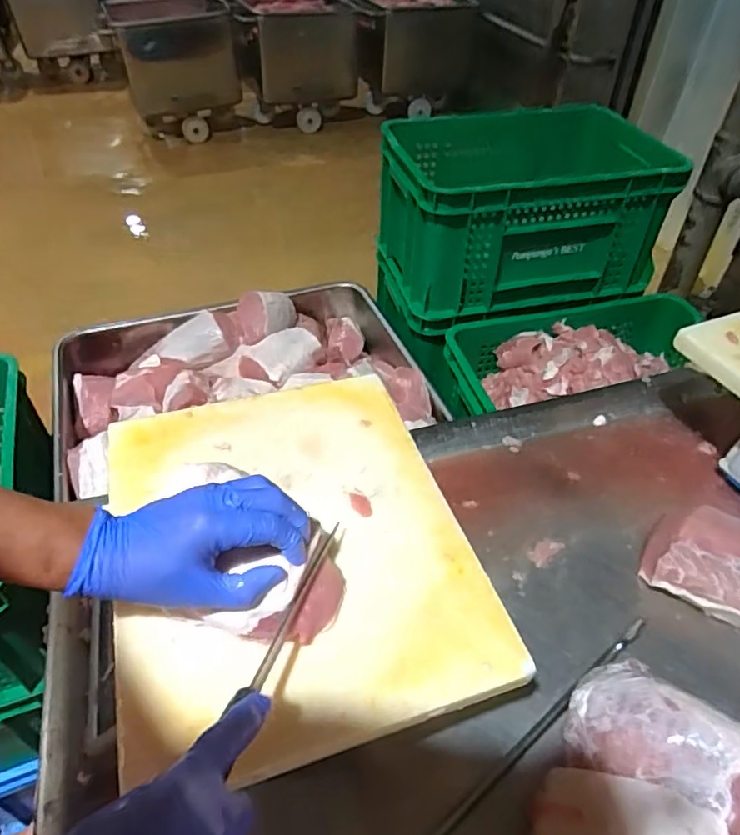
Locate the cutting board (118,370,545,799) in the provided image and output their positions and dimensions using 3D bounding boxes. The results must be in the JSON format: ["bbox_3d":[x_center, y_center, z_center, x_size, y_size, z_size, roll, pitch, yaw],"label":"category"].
[{"bbox_3d":[-0.076,0.112,0.546,0.300,0.036,0.367,-12,45,-14],"label":"cutting board"}]

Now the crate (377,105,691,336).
[{"bbox_3d":[0.305,-0.416,1.213,0.510,0.280,0.349,-12,45,-13],"label":"crate"}]

